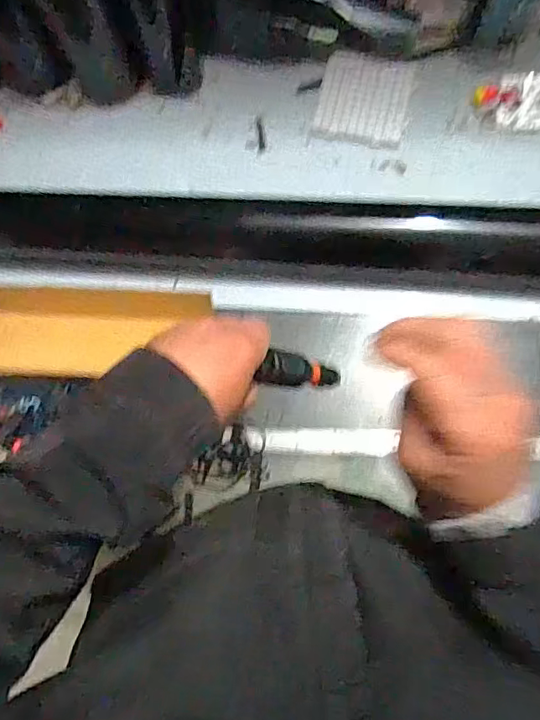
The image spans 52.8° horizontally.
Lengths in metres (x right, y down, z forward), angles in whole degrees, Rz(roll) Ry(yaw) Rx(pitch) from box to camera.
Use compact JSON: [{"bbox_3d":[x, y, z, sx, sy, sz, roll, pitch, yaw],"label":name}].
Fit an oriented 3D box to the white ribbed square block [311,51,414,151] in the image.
[{"bbox_3d":[0.153,-0.426,0.885,0.141,0.017,0.147,12,78,8],"label":"white ribbed square block"}]

